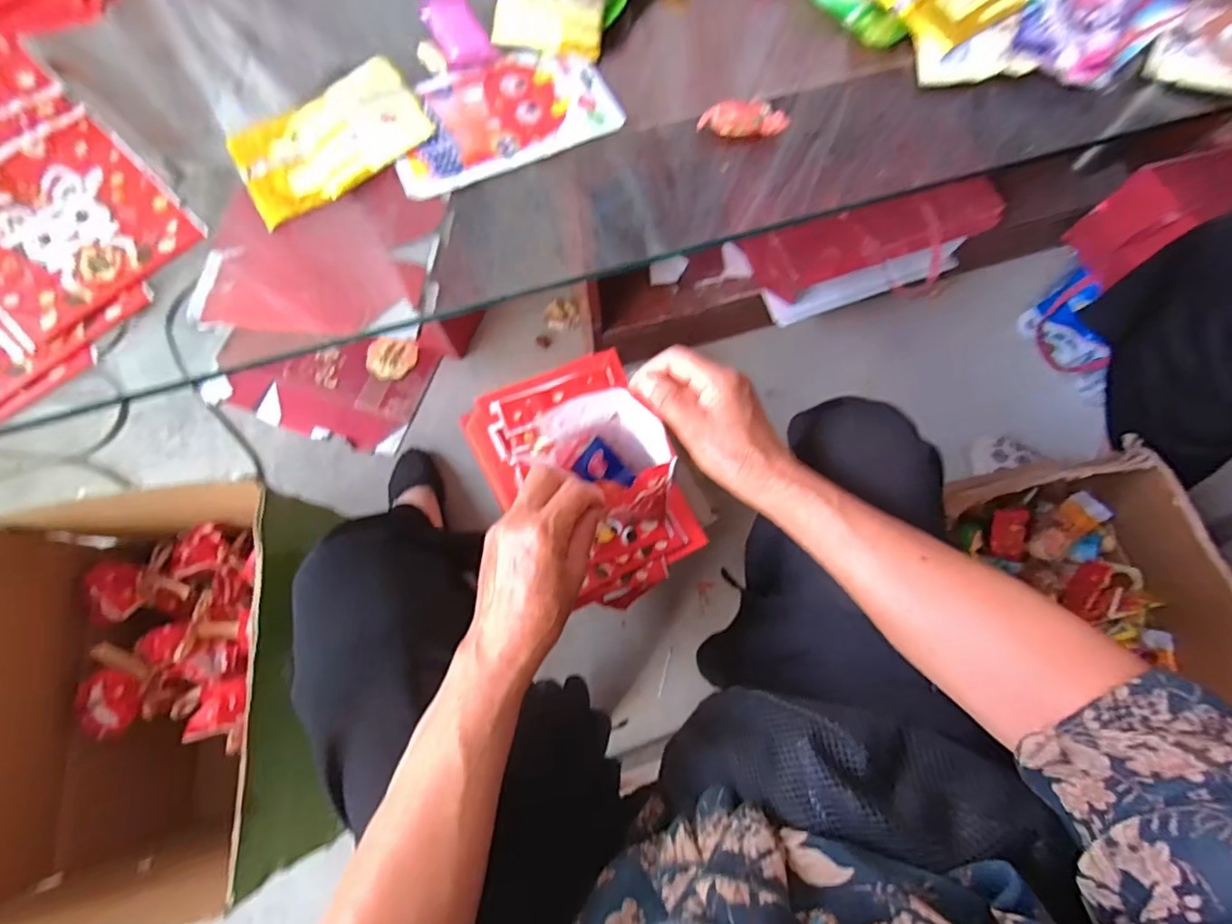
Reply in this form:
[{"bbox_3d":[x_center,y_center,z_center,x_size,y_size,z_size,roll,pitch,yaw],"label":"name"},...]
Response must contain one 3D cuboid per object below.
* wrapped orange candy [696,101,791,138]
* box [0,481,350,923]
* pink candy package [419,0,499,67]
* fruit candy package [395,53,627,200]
[{"bbox_3d":[0.104,-0.279,0.424,0.070,0.020,0.017,8,73,5],"label":"wrapped orange candy"},{"bbox_3d":[-0.472,0.259,0.613,0.310,0.299,0.402,-8,72,0],"label":"box"},{"bbox_3d":[-0.142,-0.385,0.459,0.042,0.009,0.092,-28,74,-6],"label":"pink candy package"},{"bbox_3d":[-0.099,-0.296,0.439,0.187,0.013,0.114,-23,73,-5],"label":"fruit candy package"}]

